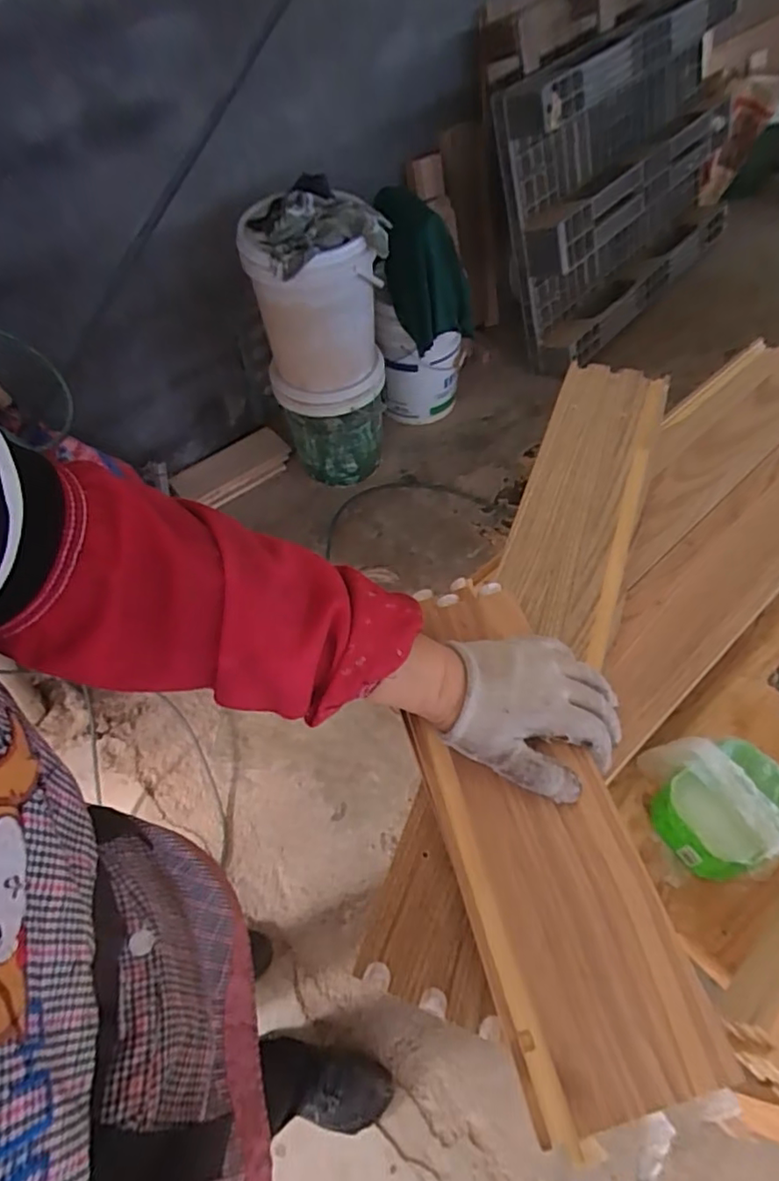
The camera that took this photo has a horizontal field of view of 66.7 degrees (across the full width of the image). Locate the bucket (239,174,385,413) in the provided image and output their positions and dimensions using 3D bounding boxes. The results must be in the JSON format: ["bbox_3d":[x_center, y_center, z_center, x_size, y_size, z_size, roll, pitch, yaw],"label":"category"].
[{"bbox_3d":[-0.176,-0.711,1.494,0.319,0.477,0.319,-10,55,-1],"label":"bucket"}]

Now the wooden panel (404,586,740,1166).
[{"bbox_3d":[0.089,0.142,0.407,0.114,0.021,0.345,-14,55,-4],"label":"wooden panel"}]

